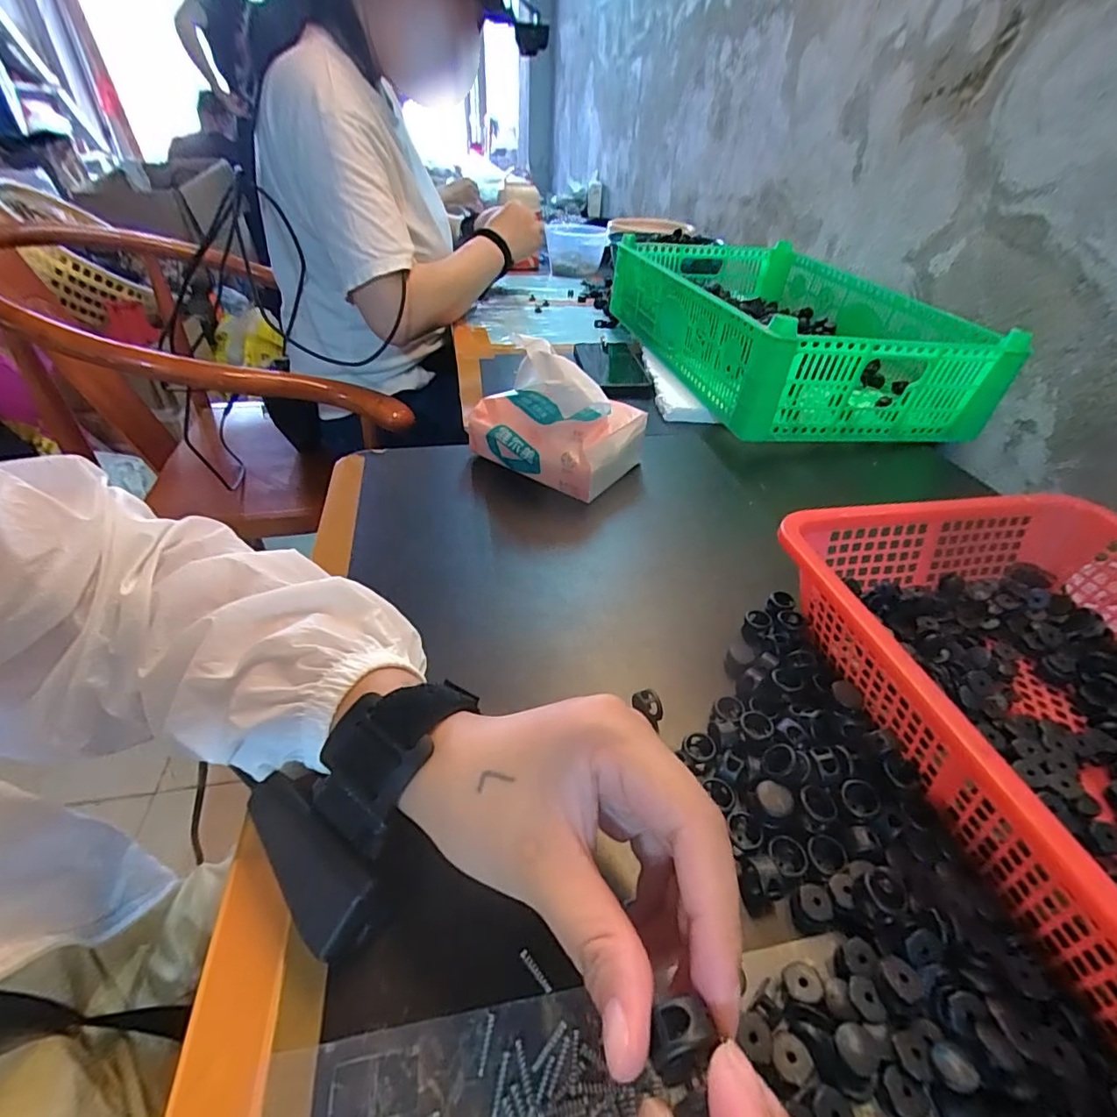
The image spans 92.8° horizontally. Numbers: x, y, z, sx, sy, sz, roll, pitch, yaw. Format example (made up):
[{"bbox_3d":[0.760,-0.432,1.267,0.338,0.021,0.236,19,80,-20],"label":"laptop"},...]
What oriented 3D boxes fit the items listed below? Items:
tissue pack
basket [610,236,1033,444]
[{"bbox_3d":[-0.003,-0.129,0.475,0.140,0.104,0.091,22,42,22],"label":"tissue pack"},{"bbox_3d":[0.281,-0.315,0.713,0.294,0.109,0.489,-6,39,-11],"label":"basket"}]

